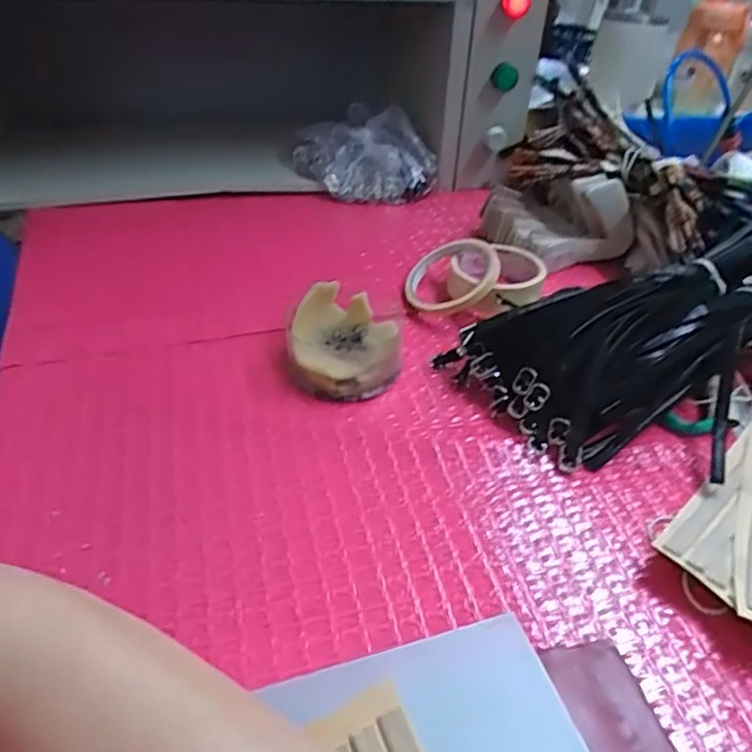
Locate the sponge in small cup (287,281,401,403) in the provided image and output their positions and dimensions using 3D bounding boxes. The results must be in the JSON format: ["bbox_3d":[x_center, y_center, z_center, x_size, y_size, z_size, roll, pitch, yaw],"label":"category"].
[{"bbox_3d":[-0.026,-0.028,0.526,0.091,0.046,0.093,2,39,-2],"label":"sponge in small cup"}]

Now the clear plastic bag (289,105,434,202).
[{"bbox_3d":[-0.017,-0.274,0.801,0.177,0.082,0.107,-1,39,-6],"label":"clear plastic bag"}]

